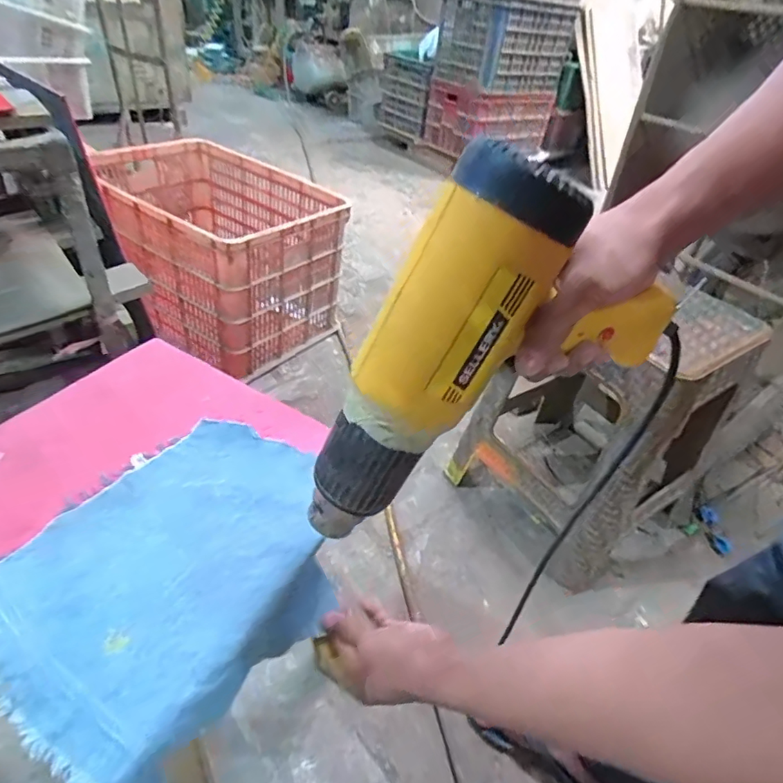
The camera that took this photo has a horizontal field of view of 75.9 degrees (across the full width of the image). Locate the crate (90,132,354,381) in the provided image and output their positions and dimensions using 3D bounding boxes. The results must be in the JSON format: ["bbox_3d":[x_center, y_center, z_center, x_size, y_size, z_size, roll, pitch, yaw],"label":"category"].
[{"bbox_3d":[-0.493,-0.384,1.377,0.662,0.393,0.436,30,45,25],"label":"crate"}]

